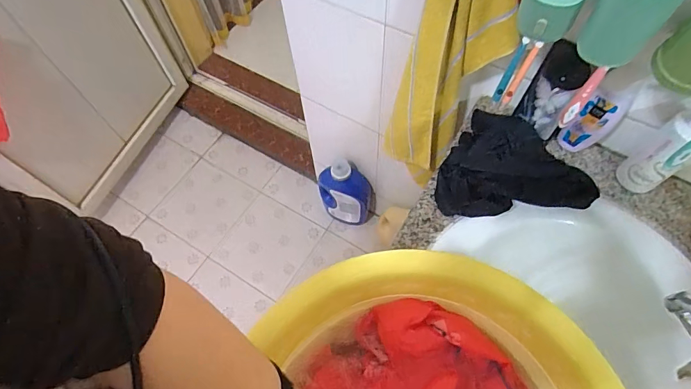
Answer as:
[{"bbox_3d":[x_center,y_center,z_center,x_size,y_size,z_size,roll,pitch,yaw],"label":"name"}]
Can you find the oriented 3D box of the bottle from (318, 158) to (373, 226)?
[{"bbox_3d":[-0.003,-0.007,1.313,0.181,0.318,0.098,22,66,12],"label":"bottle"}]

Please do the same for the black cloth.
[{"bbox_3d":[0.251,-0.067,0.636,0.208,0.068,0.202,-1,63,1],"label":"black cloth"}]

